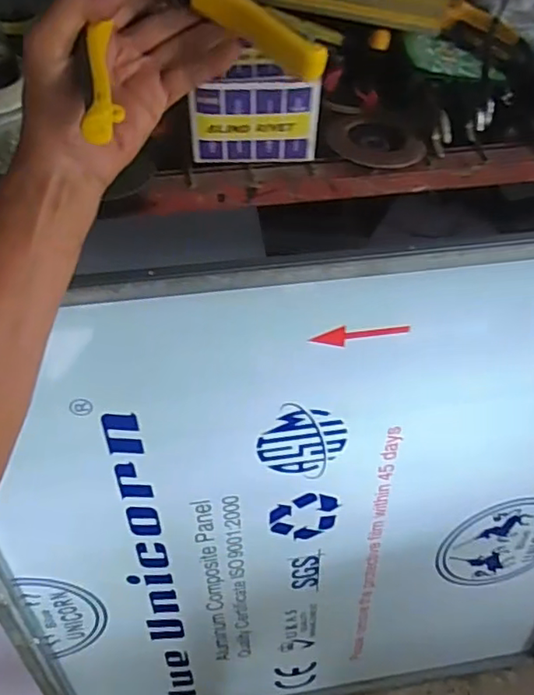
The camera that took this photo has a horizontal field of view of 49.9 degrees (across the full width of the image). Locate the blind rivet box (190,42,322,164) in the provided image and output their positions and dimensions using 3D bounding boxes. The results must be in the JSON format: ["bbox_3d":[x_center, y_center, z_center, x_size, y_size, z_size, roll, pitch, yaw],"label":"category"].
[{"bbox_3d":[-0.010,-0.210,0.507,0.111,0.087,0.044,-1,53,-3],"label":"blind rivet box"}]

